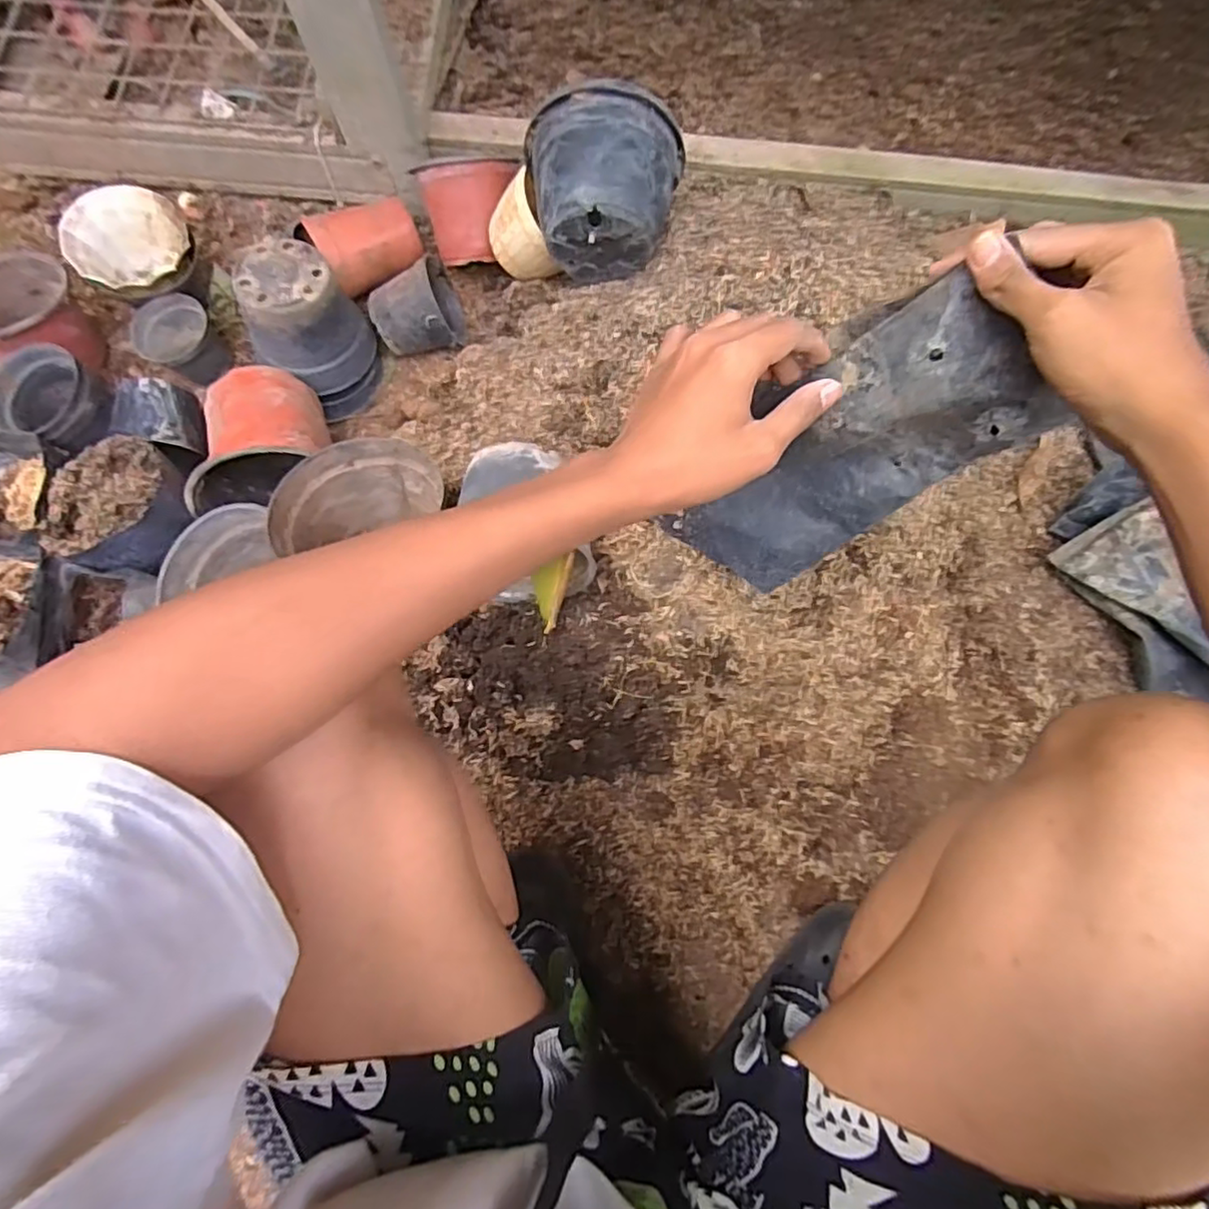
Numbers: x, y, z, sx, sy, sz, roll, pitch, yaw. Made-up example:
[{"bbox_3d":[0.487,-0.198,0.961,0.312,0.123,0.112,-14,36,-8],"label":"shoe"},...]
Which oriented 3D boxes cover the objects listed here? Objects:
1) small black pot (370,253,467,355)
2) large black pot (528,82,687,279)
[{"bbox_3d":[-0.204,-0.321,0.690,0.090,0.083,0.092,0,74,0],"label":"small black pot"},{"bbox_3d":[0.000,-0.366,0.565,0.136,0.112,0.098,2,74,1],"label":"large black pot"}]

